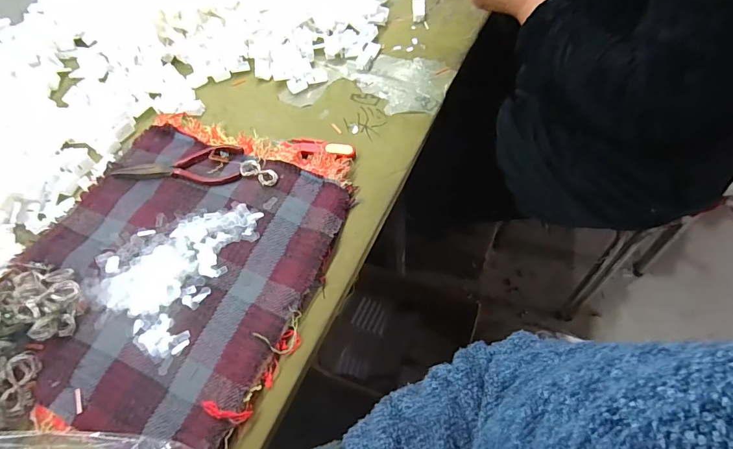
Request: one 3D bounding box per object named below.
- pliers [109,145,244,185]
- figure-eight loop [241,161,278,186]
[{"bbox_3d":[-0.219,-0.075,0.494,0.152,0.014,0.054,6,58,7],"label":"pliers"},{"bbox_3d":[-0.123,-0.059,0.476,0.049,0.013,0.020,28,64,19],"label":"figure-eight loop"}]

